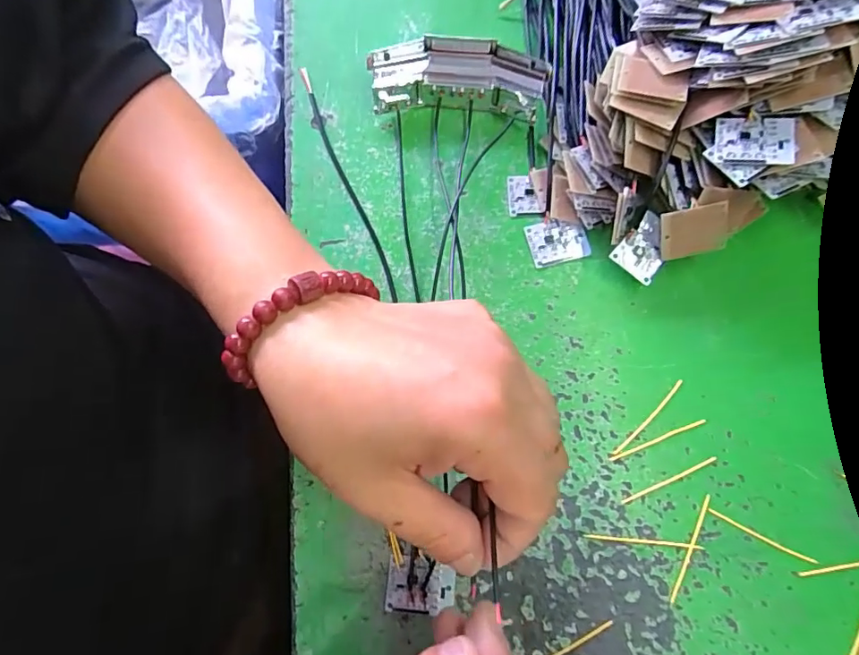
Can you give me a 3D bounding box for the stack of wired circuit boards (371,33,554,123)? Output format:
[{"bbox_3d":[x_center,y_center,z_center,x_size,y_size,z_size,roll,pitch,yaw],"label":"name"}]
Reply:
[{"bbox_3d":[0.016,-0.142,0.295,0.097,0.030,0.032,8,75,3],"label":"stack of wired circuit boards"}]

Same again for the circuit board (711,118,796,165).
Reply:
[{"bbox_3d":[0.151,-0.086,0.237,0.033,0.004,0.024,7,74,16],"label":"circuit board"}]

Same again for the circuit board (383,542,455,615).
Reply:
[{"bbox_3d":[-0.004,0.121,0.245,0.032,0.004,0.029,5,75,2],"label":"circuit board"}]

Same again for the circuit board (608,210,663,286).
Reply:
[{"bbox_3d":[0.113,-0.041,0.265,0.025,0.005,0.030,38,95,0],"label":"circuit board"}]

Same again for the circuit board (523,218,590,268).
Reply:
[{"bbox_3d":[0.071,-0.048,0.282,0.031,0.006,0.025,-14,75,-3],"label":"circuit board"}]

